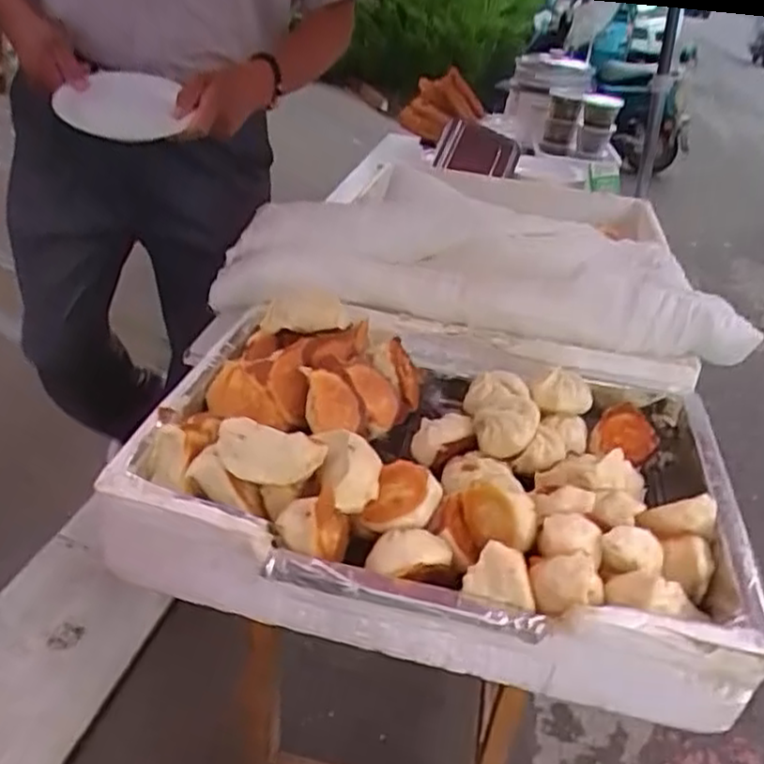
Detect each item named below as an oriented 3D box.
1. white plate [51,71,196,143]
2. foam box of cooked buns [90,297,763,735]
[{"bbox_3d":[-0.327,-0.360,0.929,0.152,0.023,0.161,2,48,-2],"label":"white plate"},{"bbox_3d":[0.065,0.088,0.800,0.583,0.143,0.438,11,31,8],"label":"foam box of cooked buns"}]

